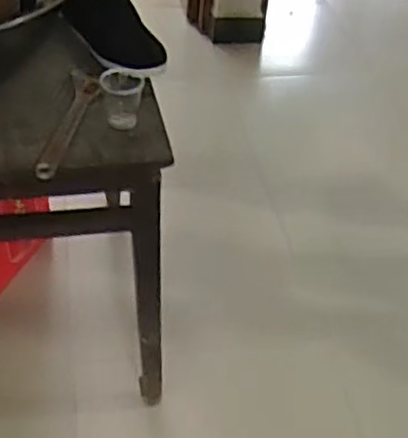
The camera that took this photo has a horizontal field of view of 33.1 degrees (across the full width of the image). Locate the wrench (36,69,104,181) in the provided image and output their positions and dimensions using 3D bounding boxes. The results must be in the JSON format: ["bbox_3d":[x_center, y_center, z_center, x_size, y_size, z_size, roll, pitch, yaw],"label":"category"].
[{"bbox_3d":[-0.205,-0.153,1.075,0.056,0.018,0.265,6,44,1],"label":"wrench"}]

